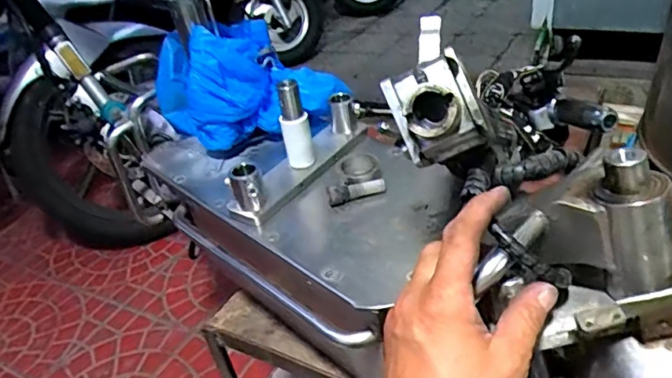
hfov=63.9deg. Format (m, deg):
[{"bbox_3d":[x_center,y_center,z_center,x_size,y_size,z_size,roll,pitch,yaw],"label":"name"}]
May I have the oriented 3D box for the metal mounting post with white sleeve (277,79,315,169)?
[{"bbox_3d":[-0.046,-0.073,0.609,0.029,0.102,0.024,-8,36,0],"label":"metal mounting post with white sleeve"}]

